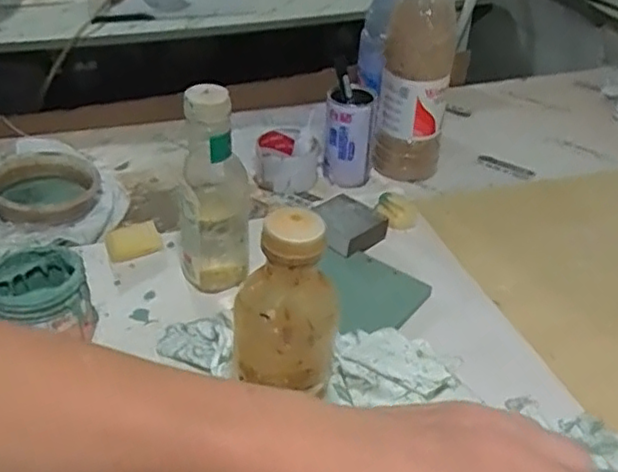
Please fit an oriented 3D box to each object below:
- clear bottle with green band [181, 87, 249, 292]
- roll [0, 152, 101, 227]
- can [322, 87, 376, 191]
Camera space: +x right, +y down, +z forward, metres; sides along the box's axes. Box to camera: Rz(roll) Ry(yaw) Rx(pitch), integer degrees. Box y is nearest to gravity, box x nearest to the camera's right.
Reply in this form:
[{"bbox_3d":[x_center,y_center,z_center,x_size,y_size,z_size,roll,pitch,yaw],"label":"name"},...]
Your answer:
[{"bbox_3d":[-0.089,-0.042,0.614,0.063,0.200,0.061,-2,37,-8],"label":"clear bottle with green band"},{"bbox_3d":[-0.316,-0.060,0.776,0.124,0.028,0.124,2,36,-2],"label":"roll"},{"bbox_3d":[0.051,-0.125,0.846,0.063,0.128,0.054,7,36,5],"label":"can"}]

